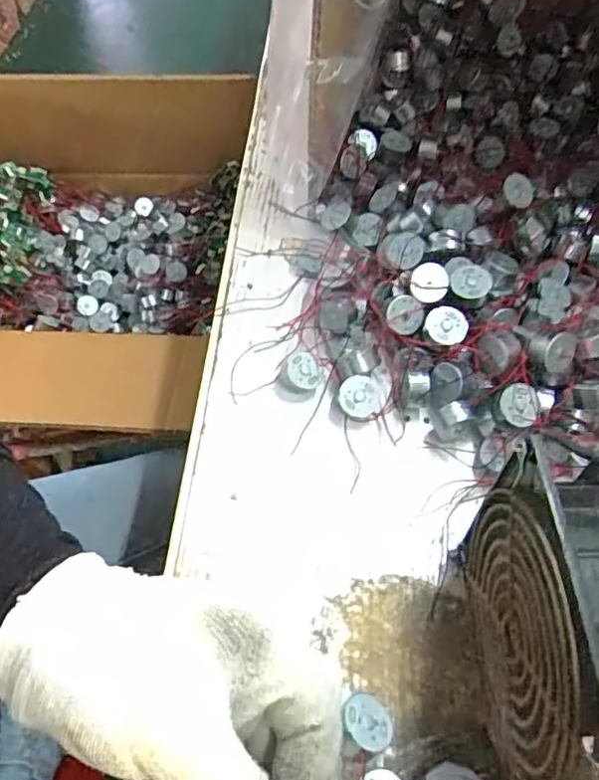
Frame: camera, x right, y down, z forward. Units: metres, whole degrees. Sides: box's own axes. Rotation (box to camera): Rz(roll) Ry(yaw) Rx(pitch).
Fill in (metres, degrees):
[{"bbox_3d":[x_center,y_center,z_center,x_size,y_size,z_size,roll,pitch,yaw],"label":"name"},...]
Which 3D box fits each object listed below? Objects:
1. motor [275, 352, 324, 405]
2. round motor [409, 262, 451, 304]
[{"bbox_3d":[-0.001,-0.008,0.371,0.027,0.022,0.021,7,56,6],"label":"motor"},{"bbox_3d":[0.078,-0.064,0.368,0.023,0.007,0.024,0,93,11],"label":"round motor"}]

